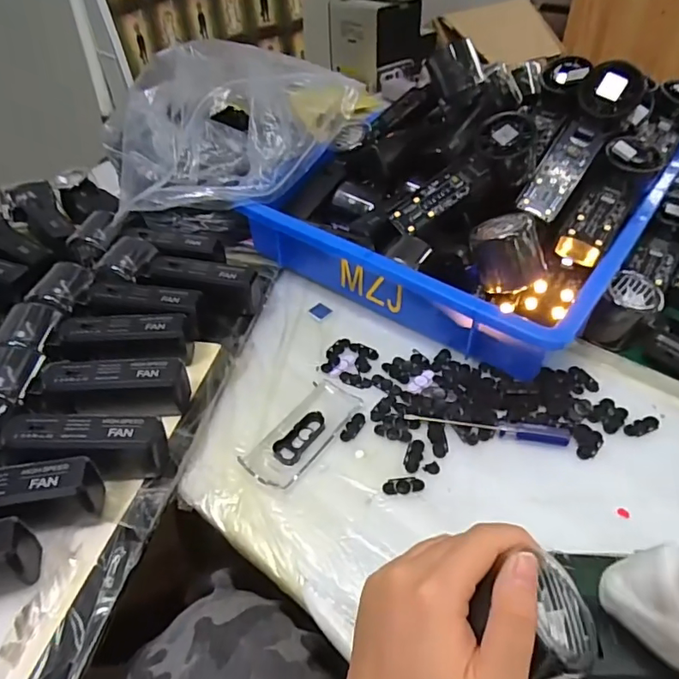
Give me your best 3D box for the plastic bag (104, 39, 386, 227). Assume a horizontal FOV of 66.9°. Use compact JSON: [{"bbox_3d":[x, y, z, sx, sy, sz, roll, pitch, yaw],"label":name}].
[{"bbox_3d":[-0.105,-0.221,0.529,0.274,0.115,0.134,-8,42,-5],"label":"plastic bag"}]

